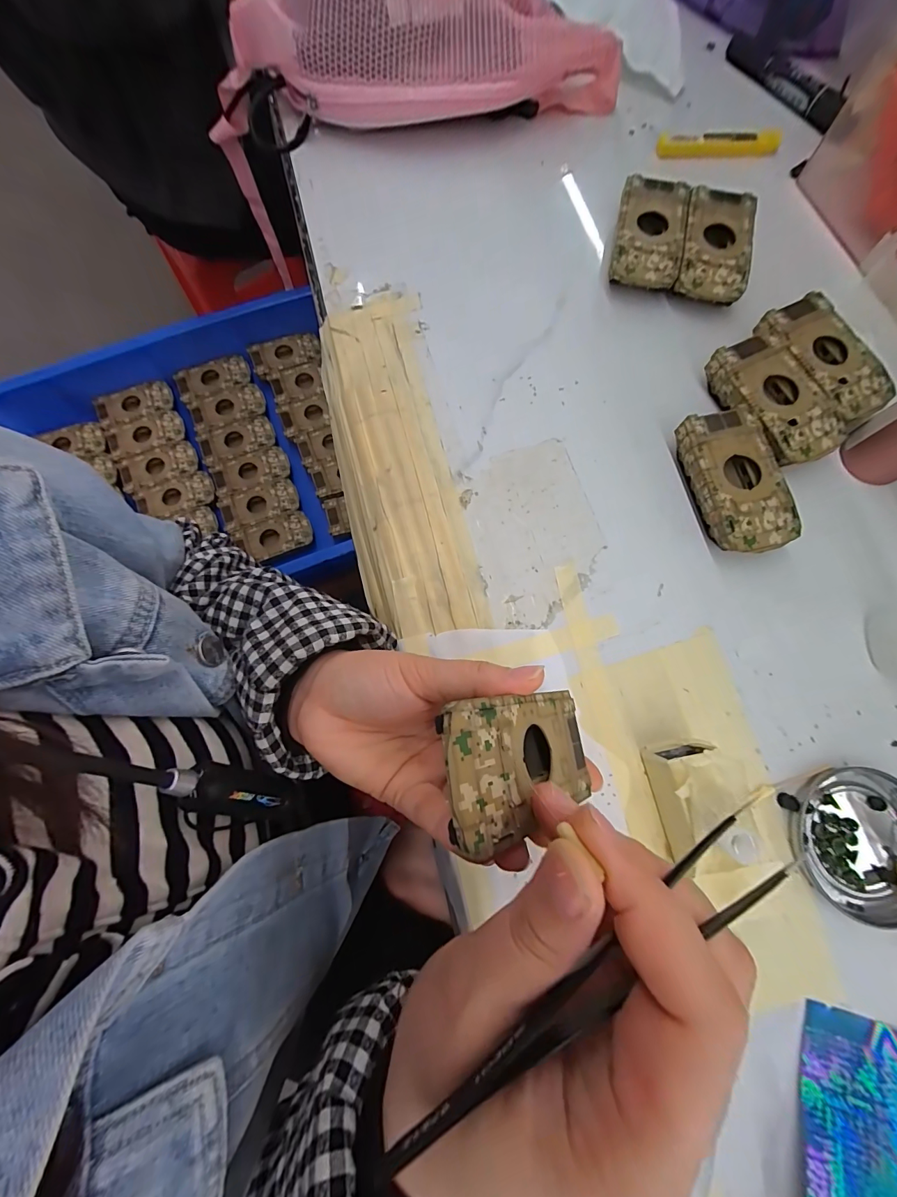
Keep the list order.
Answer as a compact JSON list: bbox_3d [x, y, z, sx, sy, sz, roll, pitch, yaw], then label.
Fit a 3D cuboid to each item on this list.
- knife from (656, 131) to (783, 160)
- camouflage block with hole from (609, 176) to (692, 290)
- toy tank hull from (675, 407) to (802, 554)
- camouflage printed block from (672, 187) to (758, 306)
[{"bbox_3d":[0.236,-0.395,0.348,0.109,0.014,0.015,-2,77,0],"label":"knife"},{"bbox_3d":[0.156,-0.282,0.315,0.050,0.026,0.089,13,77,4],"label":"camouflage block with hole"},{"bbox_3d":[0.190,-0.076,0.269,0.052,0.026,0.094,-11,77,-2],"label":"toy tank hull"},{"bbox_3d":[0.205,-0.269,0.312,0.050,0.025,0.088,12,77,4],"label":"camouflage printed block"}]

